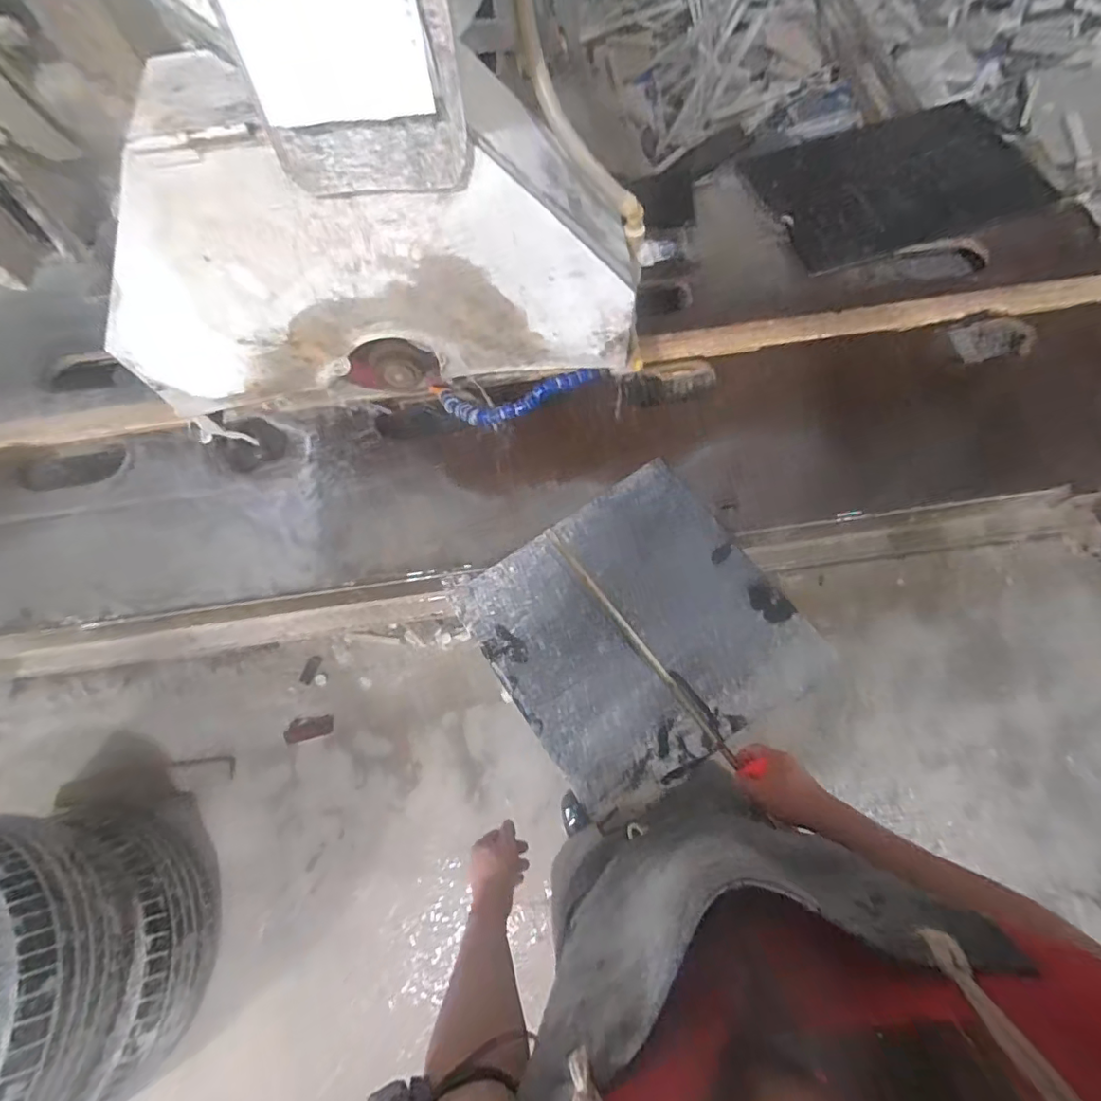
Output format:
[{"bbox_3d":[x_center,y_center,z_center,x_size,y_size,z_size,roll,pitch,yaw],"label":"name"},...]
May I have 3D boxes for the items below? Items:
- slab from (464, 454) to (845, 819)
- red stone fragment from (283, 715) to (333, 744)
[{"bbox_3d":[0.130,0.111,0.781,0.410,0.019,0.401,-32,71,-9],"label":"slab"},{"bbox_3d":[-0.671,0.491,1.455,0.124,0.027,0.062,-16,69,-3],"label":"red stone fragment"}]

